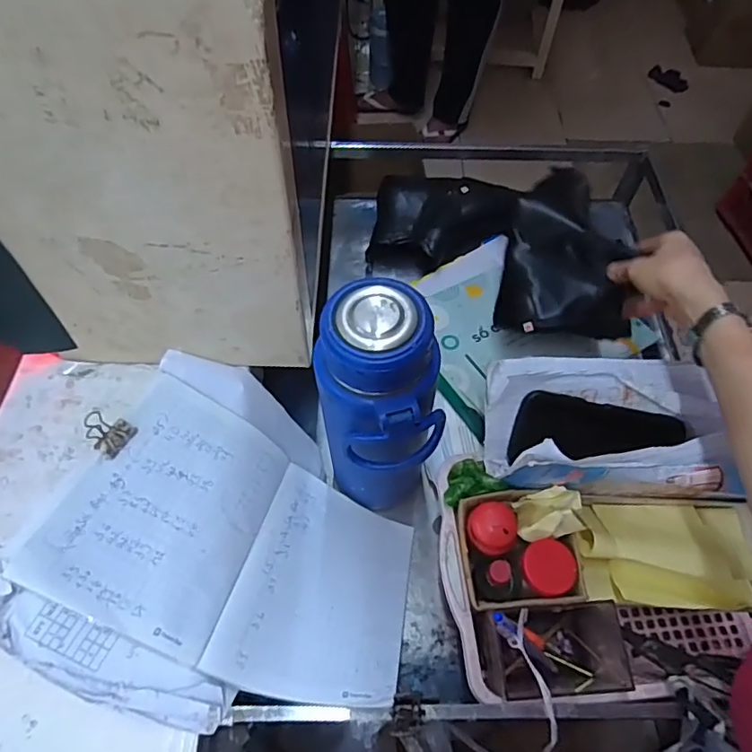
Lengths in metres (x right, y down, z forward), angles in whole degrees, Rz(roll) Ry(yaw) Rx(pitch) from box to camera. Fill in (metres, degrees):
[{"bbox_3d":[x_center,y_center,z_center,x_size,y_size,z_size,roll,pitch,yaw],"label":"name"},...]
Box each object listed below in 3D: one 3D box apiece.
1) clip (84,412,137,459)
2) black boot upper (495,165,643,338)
[{"bbox_3d":[-0.236,0.049,0.471,0.042,0.014,0.033,22,60,11],"label":"clip"},{"bbox_3d":[0.225,-0.159,0.640,0.125,0.067,0.261,13,59,5],"label":"black boot upper"}]

